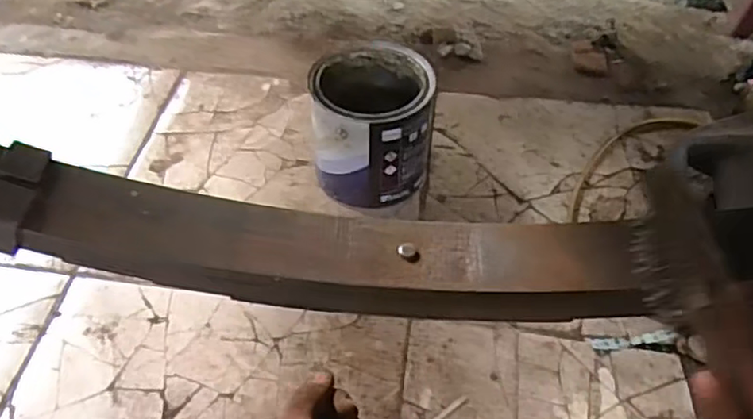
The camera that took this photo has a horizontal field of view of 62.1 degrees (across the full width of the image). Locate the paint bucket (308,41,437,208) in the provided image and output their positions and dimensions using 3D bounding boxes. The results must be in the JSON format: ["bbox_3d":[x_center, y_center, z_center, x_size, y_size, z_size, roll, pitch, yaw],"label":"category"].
[{"bbox_3d":[-0.003,-0.110,0.807,0.145,0.158,0.166,9,52,6],"label":"paint bucket"}]

